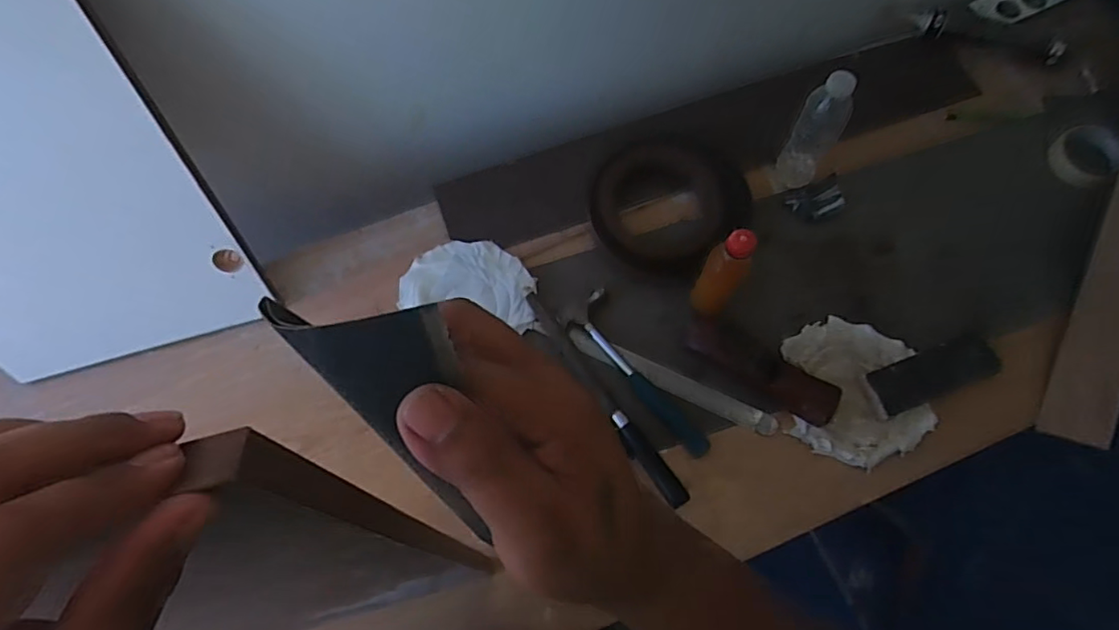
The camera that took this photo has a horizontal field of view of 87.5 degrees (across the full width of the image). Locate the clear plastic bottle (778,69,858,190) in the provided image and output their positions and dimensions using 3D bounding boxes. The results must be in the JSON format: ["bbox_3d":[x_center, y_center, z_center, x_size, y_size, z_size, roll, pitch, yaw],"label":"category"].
[{"bbox_3d":[0.344,-0.250,0.778,0.058,0.163,0.055,30,72,13],"label":"clear plastic bottle"}]

